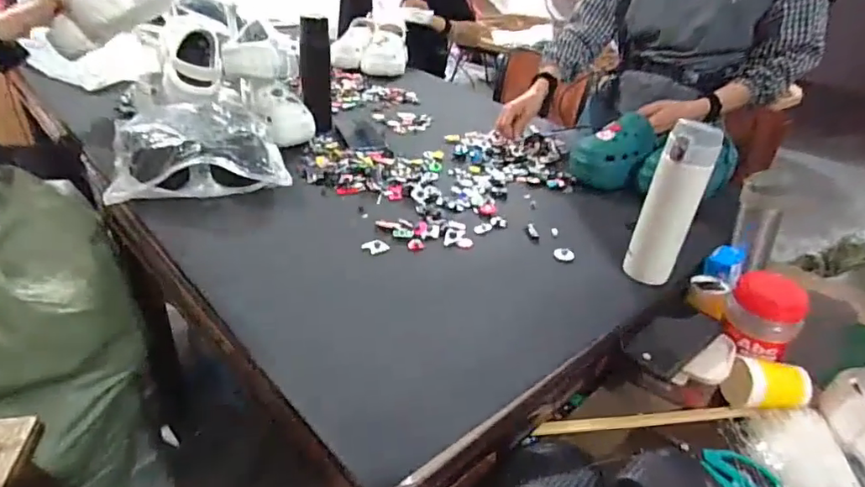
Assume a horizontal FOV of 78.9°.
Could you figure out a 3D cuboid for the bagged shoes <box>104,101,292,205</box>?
[{"bbox_3d":[-0.391,-0.150,0.879,0.275,0.113,0.174,-5,33,-16],"label":"bagged shoes"}]

